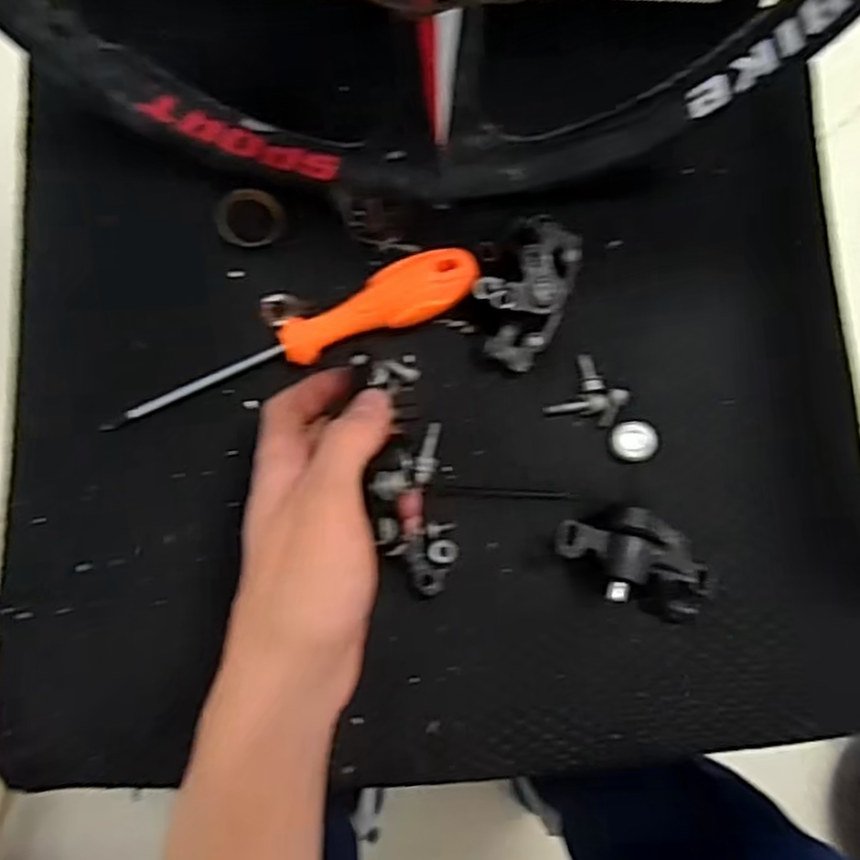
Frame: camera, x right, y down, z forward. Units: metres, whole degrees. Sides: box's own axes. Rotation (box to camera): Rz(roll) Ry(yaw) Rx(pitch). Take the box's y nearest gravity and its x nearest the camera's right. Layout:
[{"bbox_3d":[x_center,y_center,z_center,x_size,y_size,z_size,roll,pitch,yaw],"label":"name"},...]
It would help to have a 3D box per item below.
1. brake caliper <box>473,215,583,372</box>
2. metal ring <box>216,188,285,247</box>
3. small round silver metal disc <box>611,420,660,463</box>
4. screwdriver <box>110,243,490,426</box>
[{"bbox_3d":[0.054,-0.076,0.385,0.047,0.032,0.083,33,82,-1],"label":"brake caliper"},{"bbox_3d":[-0.095,-0.113,0.385,0.035,0.006,0.030,-8,85,-6],"label":"metal ring"},{"bbox_3d":[0.110,0.006,0.393,0.023,0.009,0.021,1,84,-5],"label":"small round silver metal disc"},{"bbox_3d":[-0.068,-0.049,0.372,0.197,0.024,0.031,-21,87,-7],"label":"screwdriver"}]

